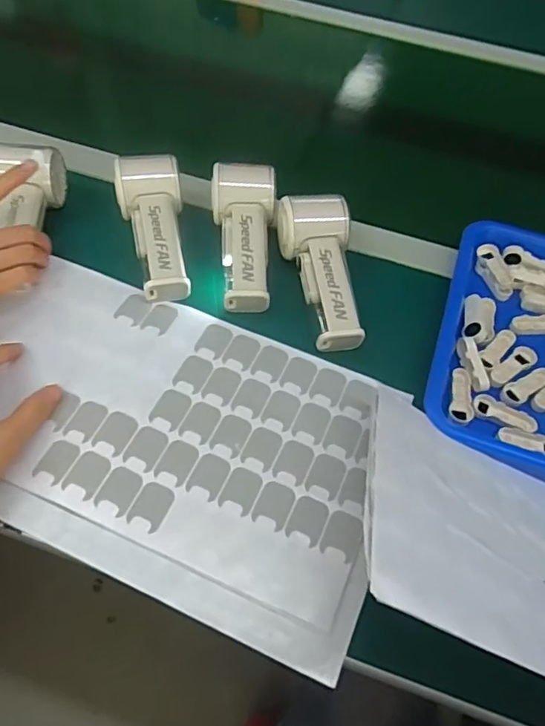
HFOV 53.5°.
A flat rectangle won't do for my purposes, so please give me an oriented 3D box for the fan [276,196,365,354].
[{"bbox_3d":[0.047,-0.082,0.484,0.056,0.043,0.149,-9,71,-11],"label":"fan"}]

